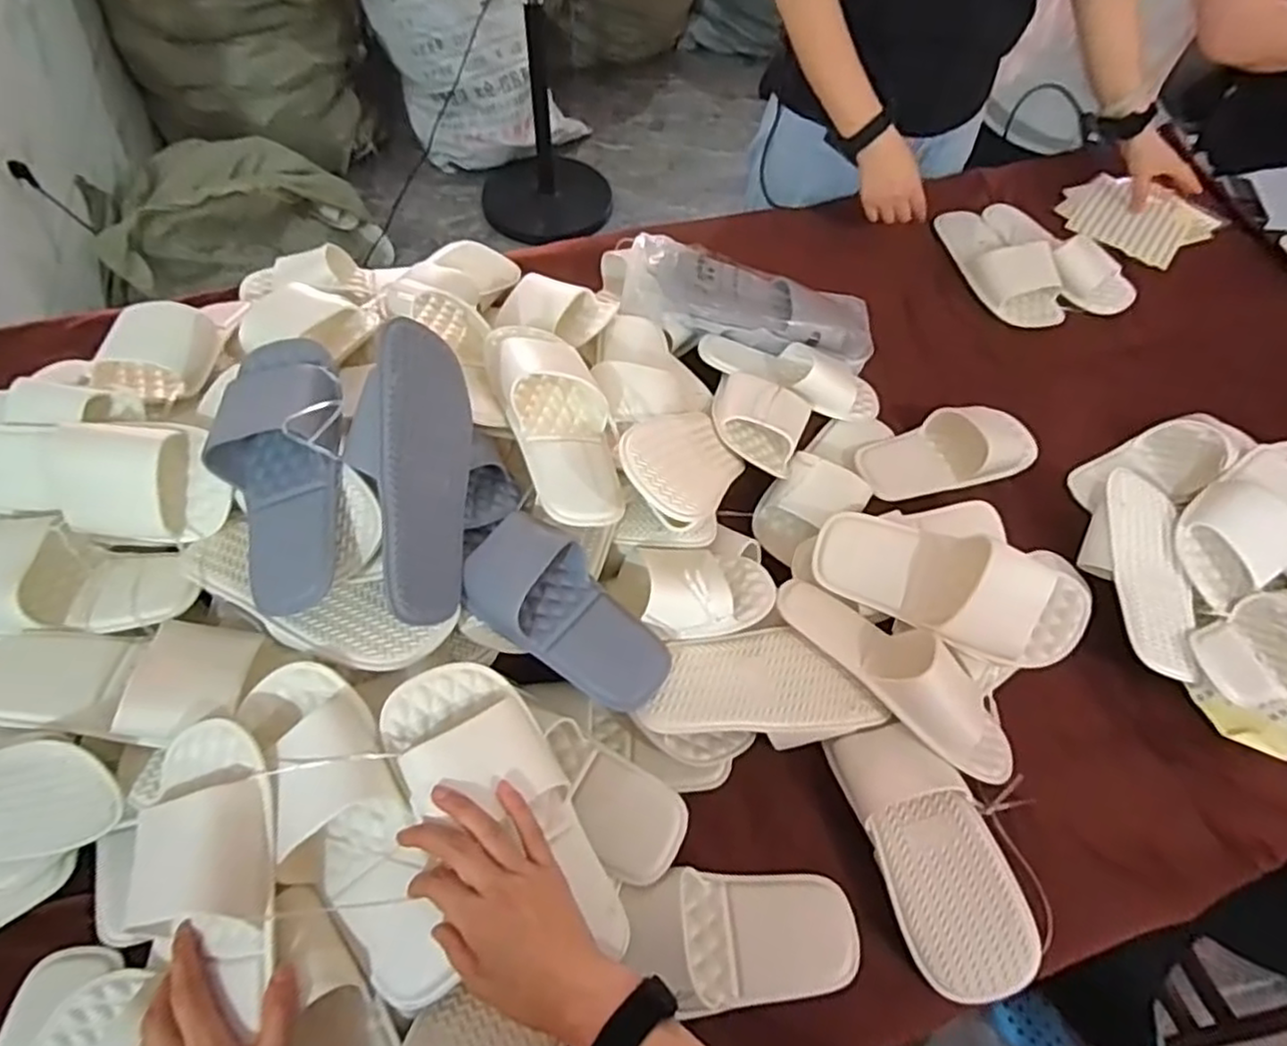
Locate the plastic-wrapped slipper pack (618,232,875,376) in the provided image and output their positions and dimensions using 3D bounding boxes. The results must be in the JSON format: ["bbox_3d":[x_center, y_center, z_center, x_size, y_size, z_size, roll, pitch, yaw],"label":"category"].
[{"bbox_3d":[0.136,-0.288,0.920,0.349,0.063,0.147,10,58,-13],"label":"plastic-wrapped slipper pack"}]

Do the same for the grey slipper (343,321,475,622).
[{"bbox_3d":[-0.198,-0.039,0.590,0.070,0.098,0.237,-2,89,31],"label":"grey slipper"}]

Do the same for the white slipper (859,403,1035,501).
[{"bbox_3d":[0.366,-0.091,0.829,0.225,0.049,0.095,-17,61,-14],"label":"white slipper"}]

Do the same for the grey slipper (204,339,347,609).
[{"bbox_3d":[-0.288,-0.048,0.563,0.107,0.061,0.236,-11,75,-10],"label":"grey slipper"}]

